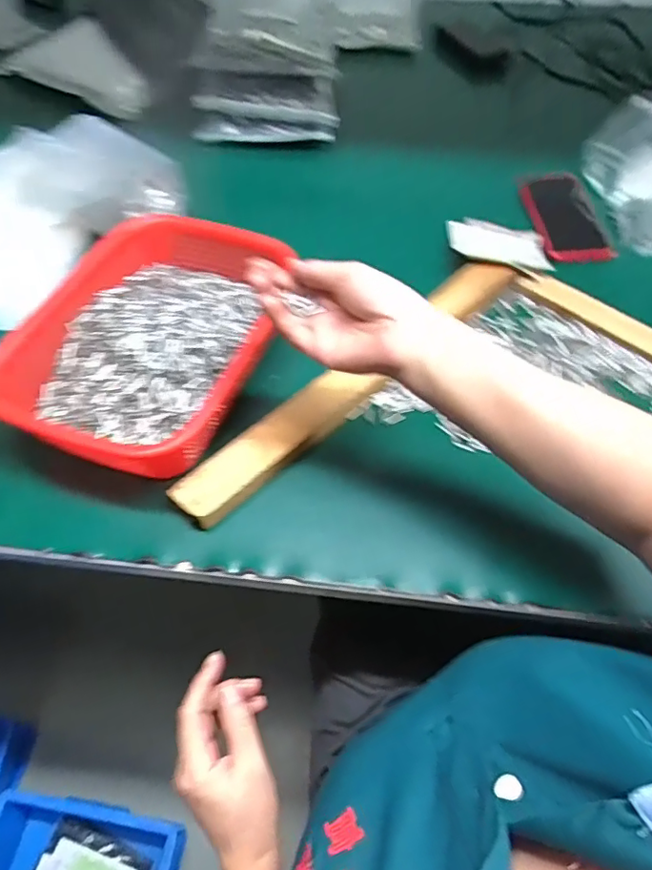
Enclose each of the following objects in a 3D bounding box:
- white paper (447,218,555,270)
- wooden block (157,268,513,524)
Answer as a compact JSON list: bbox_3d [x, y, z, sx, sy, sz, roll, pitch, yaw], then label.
[{"bbox_3d":[0.205,-0.229,0.648,0.119,0.011,0.090,13,50,3],"label":"white paper"},{"bbox_3d":[0.039,-0.065,0.534,0.052,0.025,0.433,40,66,22],"label":"wooden block"}]

